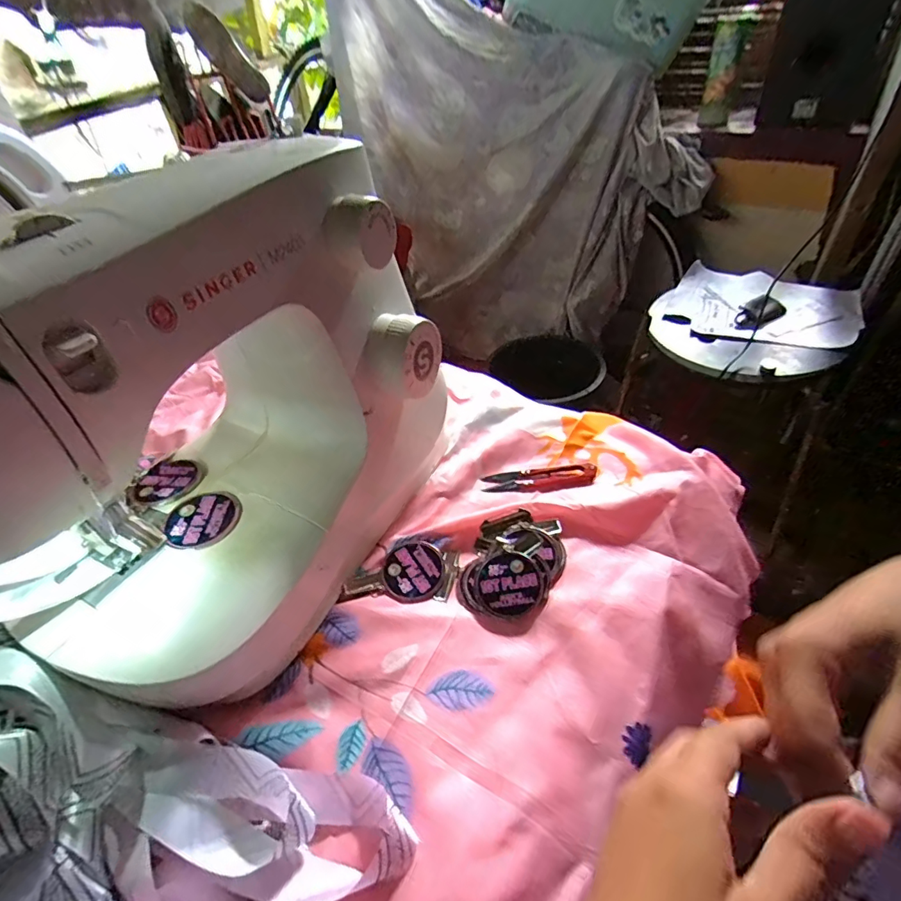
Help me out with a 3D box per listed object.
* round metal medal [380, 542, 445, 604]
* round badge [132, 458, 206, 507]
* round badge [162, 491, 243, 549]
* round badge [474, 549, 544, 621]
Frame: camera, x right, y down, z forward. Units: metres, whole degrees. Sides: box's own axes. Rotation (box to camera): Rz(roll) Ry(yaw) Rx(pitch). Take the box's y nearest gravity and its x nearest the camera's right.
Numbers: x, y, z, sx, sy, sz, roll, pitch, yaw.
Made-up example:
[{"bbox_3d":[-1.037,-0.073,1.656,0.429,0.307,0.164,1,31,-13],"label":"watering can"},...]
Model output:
[{"bbox_3d":[-0.029,0.095,0.387,0.049,0.004,0.049,-2,45,2],"label":"round metal medal"},{"bbox_3d":[-0.217,0.023,0.374,0.050,0.008,0.048,-2,45,2],"label":"round badge"},{"bbox_3d":[-0.174,0.047,0.340,0.050,0.004,0.048,-2,45,2],"label":"round badge"},{"bbox_3d":[0.044,0.099,0.365,0.048,0.004,0.049,-5,60,9],"label":"round badge"}]

